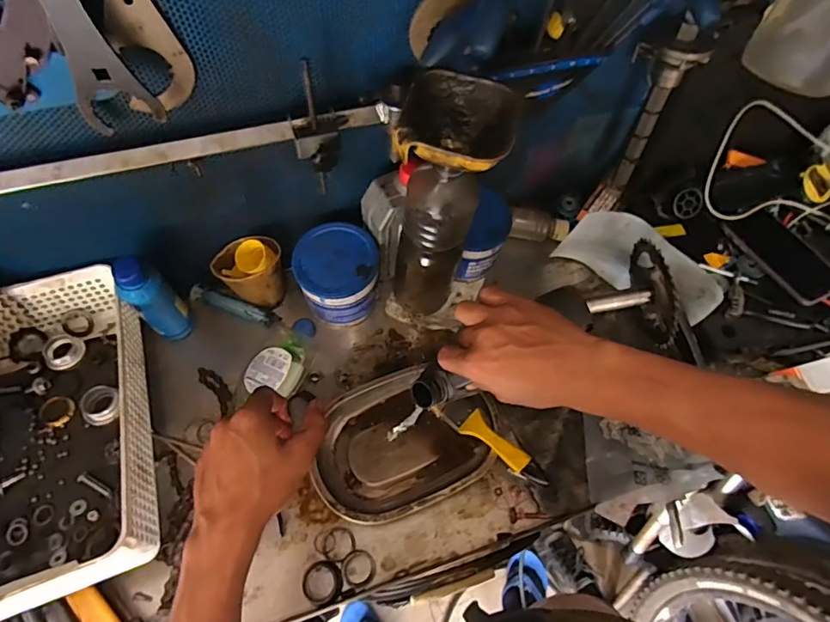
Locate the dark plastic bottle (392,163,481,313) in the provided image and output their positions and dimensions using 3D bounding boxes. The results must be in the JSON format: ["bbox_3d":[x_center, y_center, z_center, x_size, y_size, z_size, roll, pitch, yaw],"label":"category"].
[{"bbox_3d":[0.022,-0.081,0.575,0.076,0.251,0.074,1,62,-1],"label":"dark plastic bottle"}]

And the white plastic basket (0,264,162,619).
[{"bbox_3d":[-0.407,0.126,0.497,0.246,0.086,0.333,-16,64,-10],"label":"white plastic basket"}]

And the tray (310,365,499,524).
[{"bbox_3d":[-0.012,0.151,0.583,0.214,0.034,0.155,-22,65,-12],"label":"tray"}]

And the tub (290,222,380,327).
[{"bbox_3d":[-0.099,-0.045,0.641,0.100,0.092,0.099,1,62,-1],"label":"tub"}]

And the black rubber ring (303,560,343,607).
[{"bbox_3d":[-0.096,0.284,0.514,0.040,0.018,0.040,1,62,-1],"label":"black rubber ring"}]

